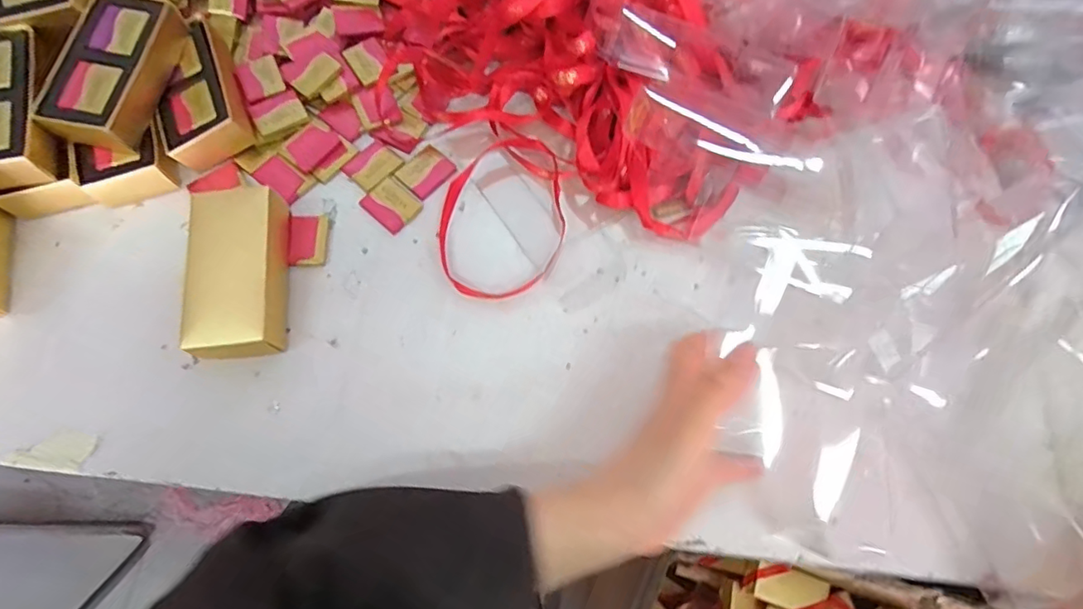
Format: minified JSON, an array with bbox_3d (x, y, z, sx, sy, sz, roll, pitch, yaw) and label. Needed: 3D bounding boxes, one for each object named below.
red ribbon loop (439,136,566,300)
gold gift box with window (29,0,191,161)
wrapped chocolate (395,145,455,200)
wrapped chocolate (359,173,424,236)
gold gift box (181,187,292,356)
[{"bbox_3d":[-0.031,-0.066,0.409,0.095,0.017,0.121,-7,70,-5],"label":"red ribbon loop"},{"bbox_3d":[-0.305,-0.169,0.395,0.057,0.032,0.115,11,69,2],"label":"gold gift box with window"},{"bbox_3d":[-0.090,-0.104,0.429,0.032,0.004,0.040,39,73,12],"label":"wrapped chocolate"},{"bbox_3d":[-0.114,-0.077,0.417,0.039,0.004,0.035,39,73,11],"label":"wrapped chocolate"},{"bbox_3d":[-0.207,-0.020,0.379,0.056,0.036,0.113,-6,70,-4],"label":"gold gift box"}]

